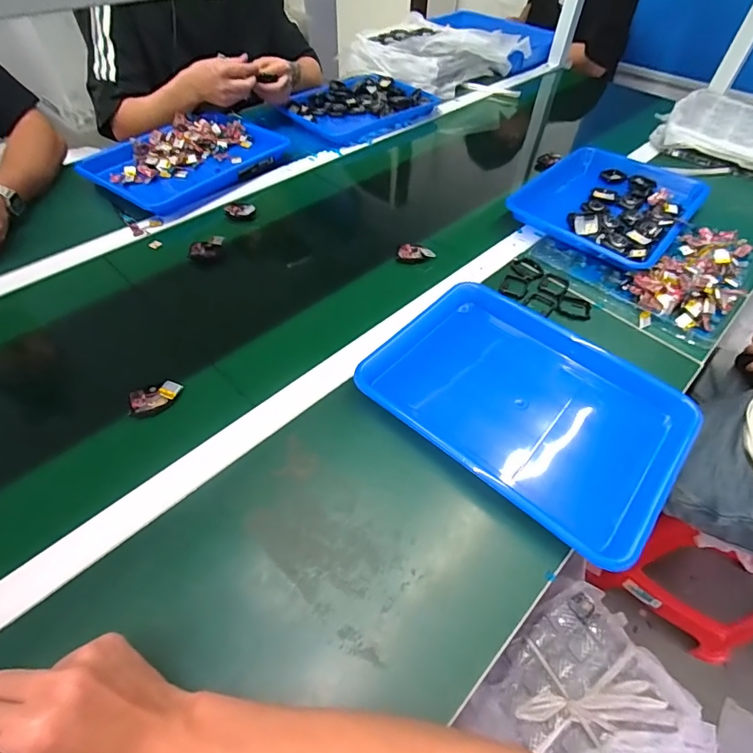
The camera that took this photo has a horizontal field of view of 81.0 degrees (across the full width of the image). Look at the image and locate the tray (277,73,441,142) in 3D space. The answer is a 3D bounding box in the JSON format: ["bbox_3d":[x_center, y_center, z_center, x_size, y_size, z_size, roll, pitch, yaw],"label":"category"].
[{"bbox_3d":[-0.038,-0.633,1.033,0.336,0.038,0.227,-35,61,-26],"label":"tray"}]

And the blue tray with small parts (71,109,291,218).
[{"bbox_3d":[-0.355,-0.417,0.847,0.231,0.050,0.341,31,57,20],"label":"blue tray with small parts"}]

